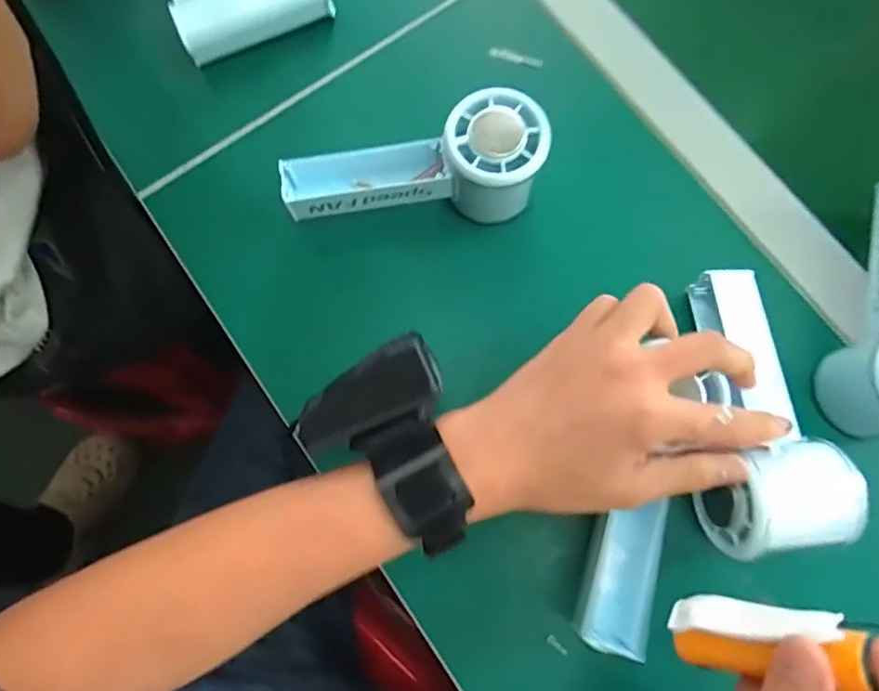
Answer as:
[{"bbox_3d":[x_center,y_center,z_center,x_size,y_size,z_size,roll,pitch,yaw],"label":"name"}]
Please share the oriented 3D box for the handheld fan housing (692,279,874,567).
[{"bbox_3d":[0.172,0.031,0.303,0.061,0.047,0.150,4,64,1],"label":"handheld fan housing"}]

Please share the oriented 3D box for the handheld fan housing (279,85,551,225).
[{"bbox_3d":[-0.015,-0.109,0.333,0.146,0.049,0.055,-1,78,0],"label":"handheld fan housing"}]

